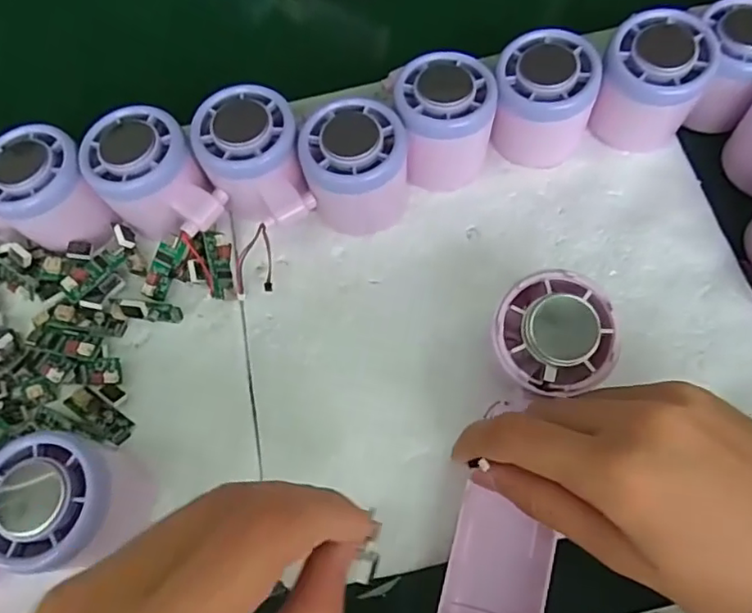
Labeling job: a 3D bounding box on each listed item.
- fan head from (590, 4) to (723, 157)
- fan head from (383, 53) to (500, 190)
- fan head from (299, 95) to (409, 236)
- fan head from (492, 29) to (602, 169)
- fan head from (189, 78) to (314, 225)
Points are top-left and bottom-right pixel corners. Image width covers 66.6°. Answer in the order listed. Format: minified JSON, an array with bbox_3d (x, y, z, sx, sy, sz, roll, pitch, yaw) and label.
[{"bbox_3d":[0.152,-0.123,0.322,0.053,0.063,0.047,21,71,13],"label":"fan head"},{"bbox_3d":[0.038,-0.103,0.325,0.053,0.056,0.052,-2,68,4],"label":"fan head"},{"bbox_3d":[-0.011,-0.075,0.315,0.057,0.059,0.050,-2,68,4],"label":"fan head"},{"bbox_3d":[0.095,-0.117,0.327,0.054,0.057,0.046,11,69,9],"label":"fan head"},{"bbox_3d":[-0.067,-0.076,0.320,0.056,0.058,0.070,-15,68,-1],"label":"fan head"}]

